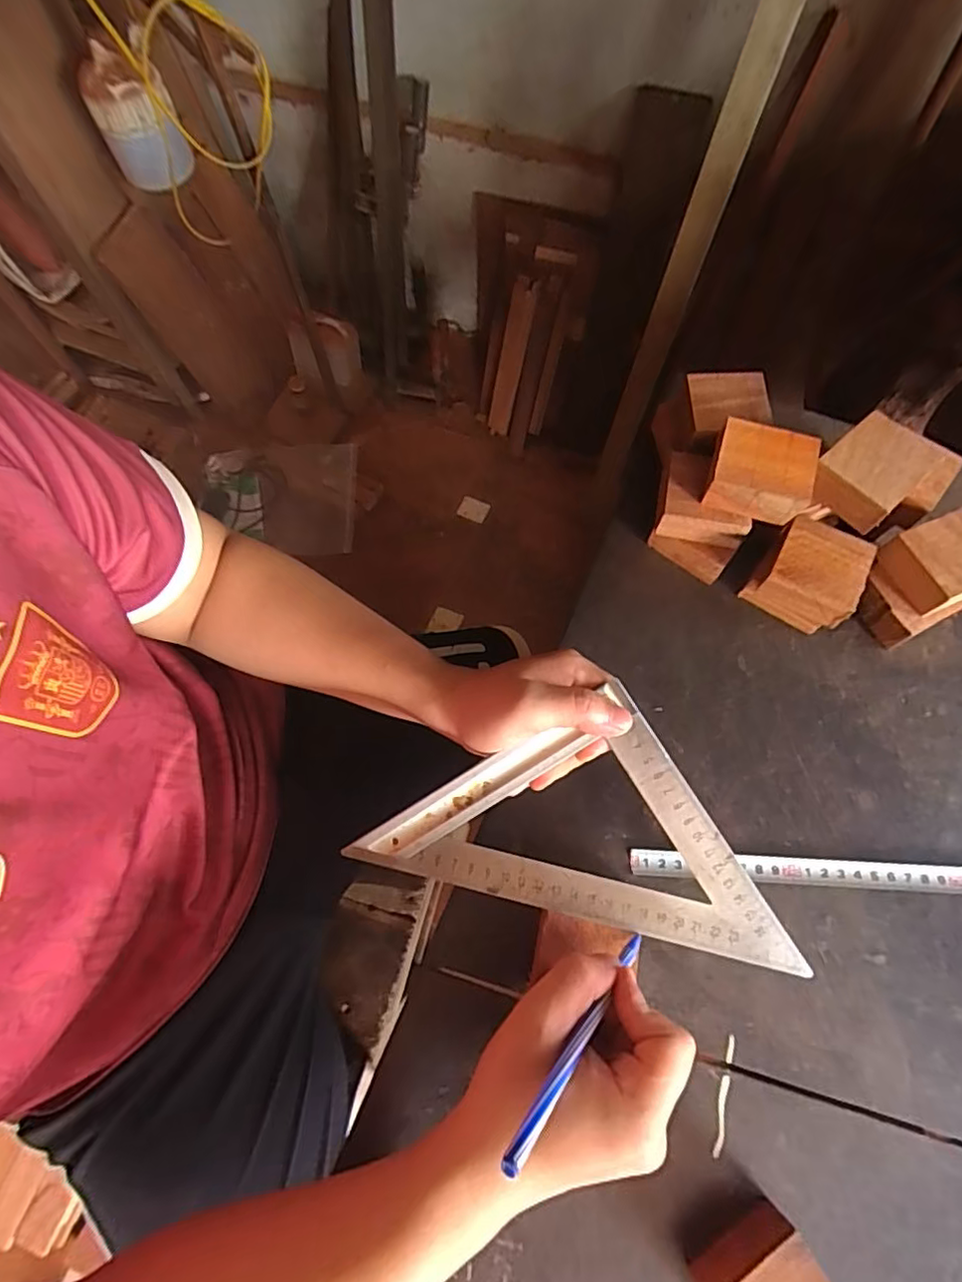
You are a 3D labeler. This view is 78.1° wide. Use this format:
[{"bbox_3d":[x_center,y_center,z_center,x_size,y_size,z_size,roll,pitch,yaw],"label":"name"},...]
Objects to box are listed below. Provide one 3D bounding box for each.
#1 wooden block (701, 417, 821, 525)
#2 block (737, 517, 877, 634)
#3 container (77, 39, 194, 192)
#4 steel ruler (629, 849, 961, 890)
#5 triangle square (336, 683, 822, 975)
[{"bbox_3d":[0.187,-0.114,0.396,0.063,0.026,0.055,18,69,9],"label":"wooden block"},{"bbox_3d":[0.224,-0.044,0.414,0.059,0.057,0.056,27,71,10],"label":"block"},{"bbox_3d":[-0.602,-0.905,1.049,0.128,0.176,0.128,-28,71,-10],"label":"container"},{"bbox_3d":[0.337,0.147,0.361,0.480,0.006,0.015,2,75,3],"label":"steel ruler"},{"bbox_3d":[0.061,0.095,0.341,0.247,0.010,0.129,11,90,5],"label":"triangle square"}]

